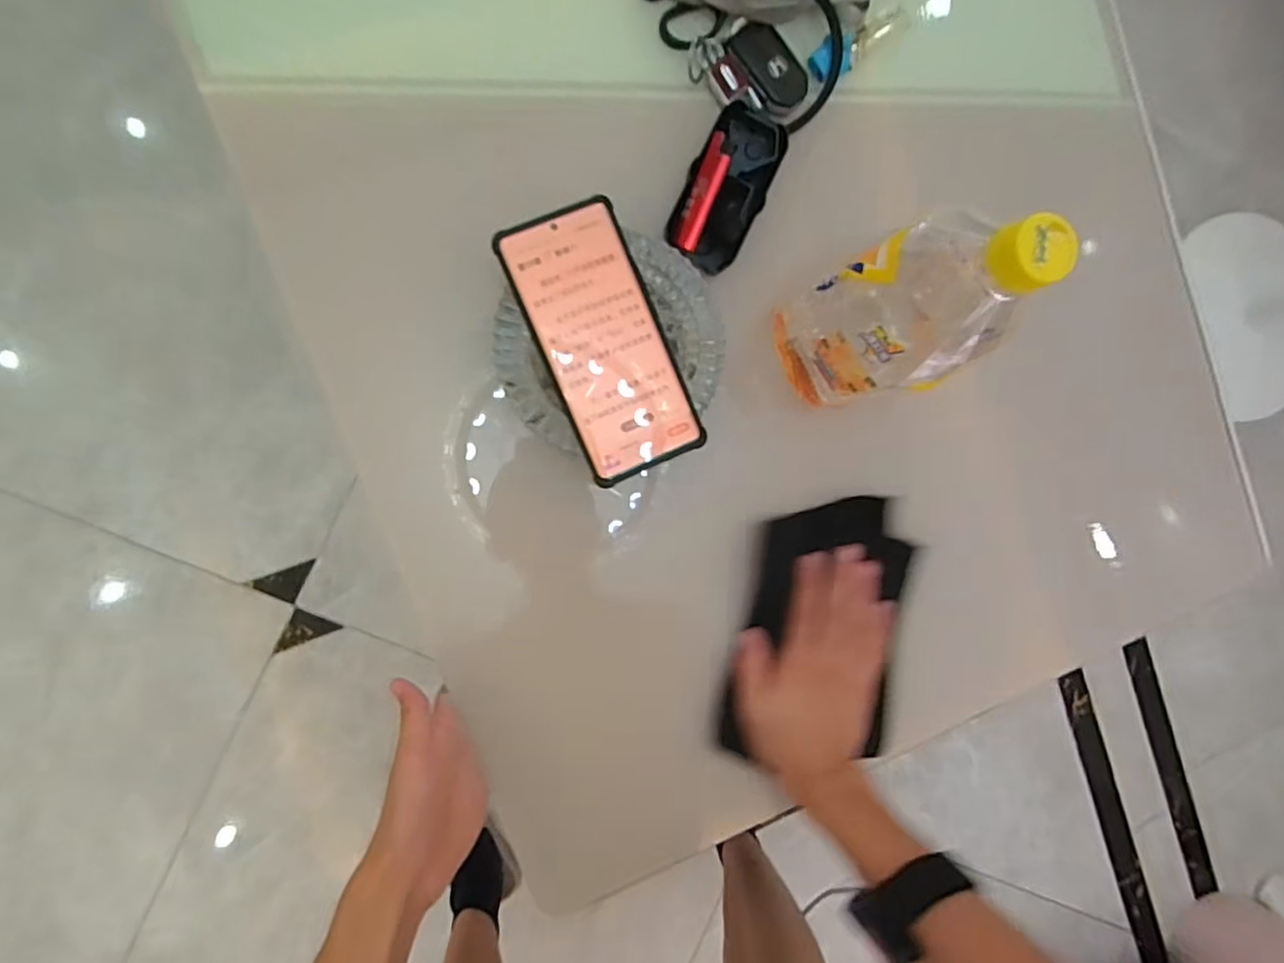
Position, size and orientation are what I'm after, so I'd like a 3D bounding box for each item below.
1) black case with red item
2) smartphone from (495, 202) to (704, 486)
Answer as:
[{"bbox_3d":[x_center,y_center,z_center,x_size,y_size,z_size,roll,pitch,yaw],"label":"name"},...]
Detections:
[{"bbox_3d":[0.057,-0.197,0.430,0.052,0.021,0.111,24,88,-9],"label":"black case with red item"},{"bbox_3d":[-0.024,-0.087,0.400,0.076,0.008,0.166,-24,95,-8],"label":"smartphone"}]

